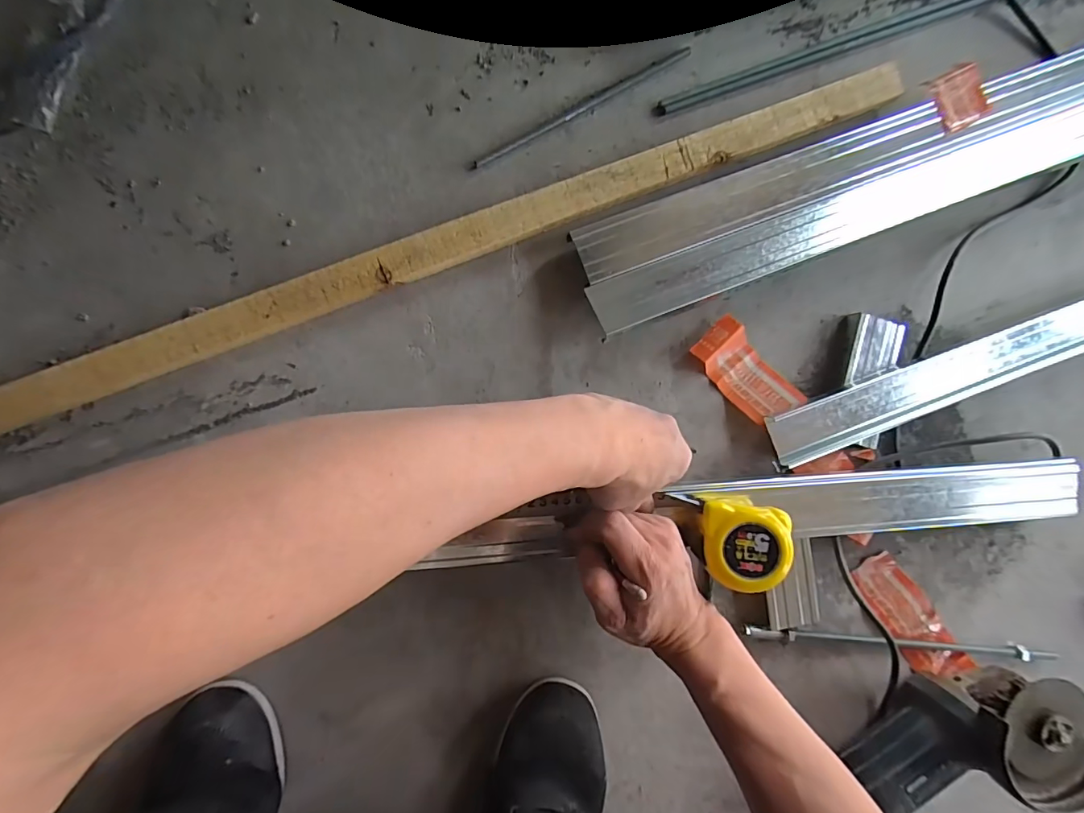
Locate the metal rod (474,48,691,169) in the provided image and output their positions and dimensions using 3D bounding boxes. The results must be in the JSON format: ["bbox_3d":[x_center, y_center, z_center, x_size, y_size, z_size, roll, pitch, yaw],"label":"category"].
[{"bbox_3d":[0.039,-0.273,0.420,0.225,0.004,0.010,-31,94,-4],"label":"metal rod"}]

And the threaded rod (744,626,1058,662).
[{"bbox_3d":[0.354,0.232,0.453,0.330,0.016,0.015,7,90,-6],"label":"threaded rod"}]

